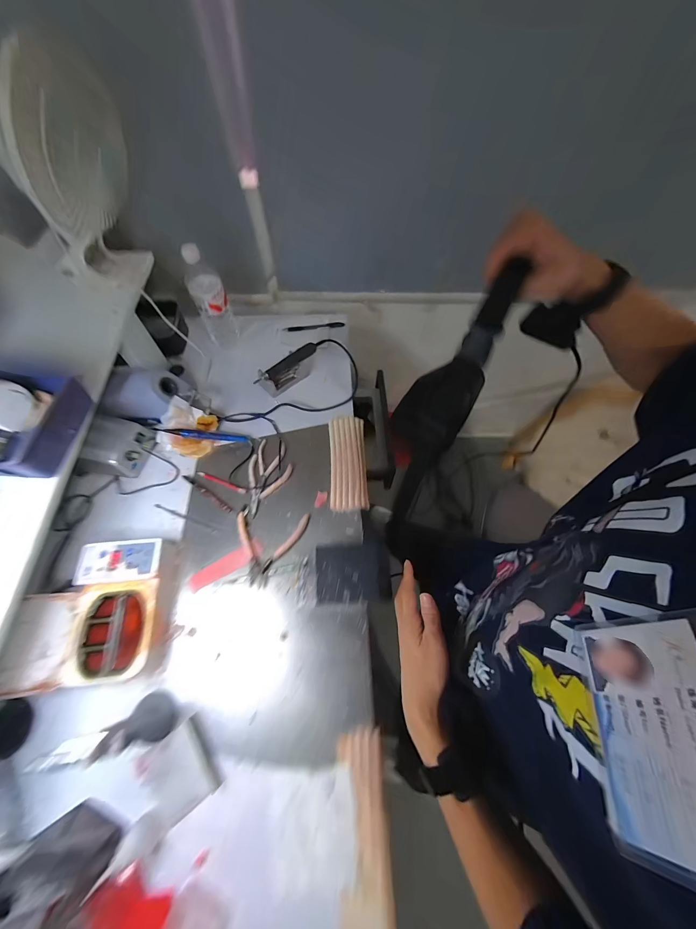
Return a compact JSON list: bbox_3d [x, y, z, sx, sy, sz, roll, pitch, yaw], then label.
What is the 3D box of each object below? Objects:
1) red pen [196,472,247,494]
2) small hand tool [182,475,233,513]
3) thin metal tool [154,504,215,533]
[{"bbox_3d":[-0.246,0.033,0.597,0.112,0.007,0.011,22,65,8],"label":"red pen"},{"bbox_3d":[-0.268,0.056,0.588,0.120,0.009,0.011,34,67,13],"label":"small hand tool"},{"bbox_3d":[-0.304,0.099,0.573,0.132,0.007,0.007,21,64,7],"label":"thin metal tool"}]

